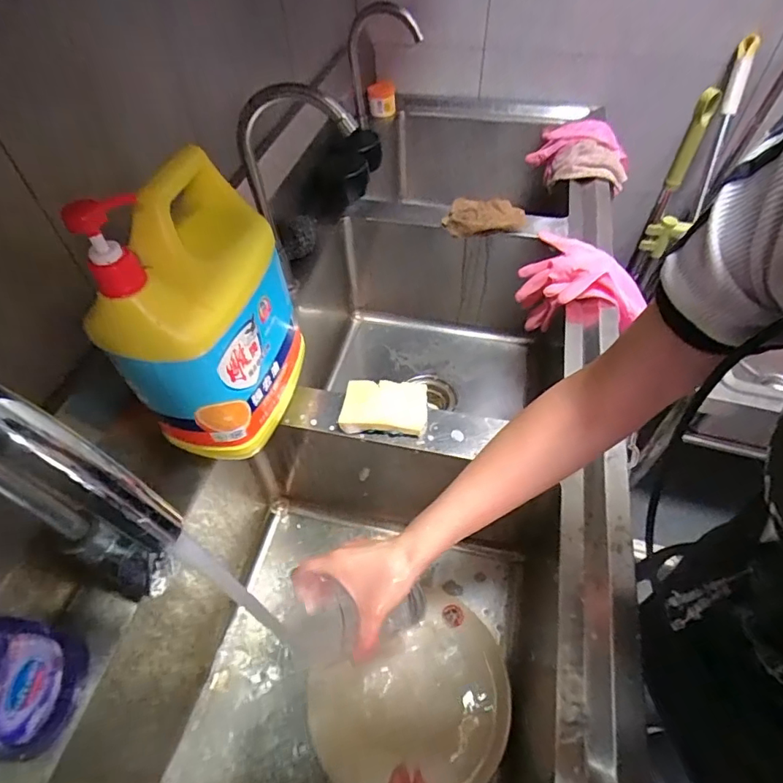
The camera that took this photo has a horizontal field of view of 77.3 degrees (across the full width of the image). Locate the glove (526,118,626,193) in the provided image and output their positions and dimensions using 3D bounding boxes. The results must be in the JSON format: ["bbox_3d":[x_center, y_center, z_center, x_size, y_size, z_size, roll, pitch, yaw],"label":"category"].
[{"bbox_3d":[0.399,-0.502,1.057,0.200,0.097,0.251,15,54,12],"label":"glove"}]

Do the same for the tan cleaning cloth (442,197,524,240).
[{"bbox_3d":[0.168,-0.311,0.871,0.147,0.028,0.083,-6,53,-4],"label":"tan cleaning cloth"}]

